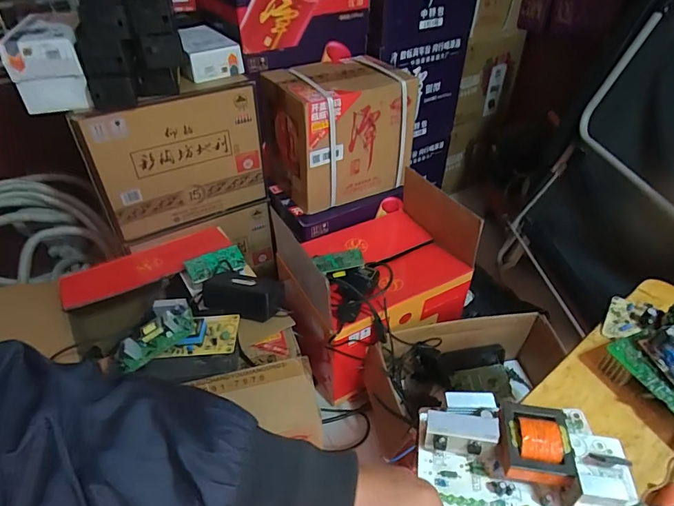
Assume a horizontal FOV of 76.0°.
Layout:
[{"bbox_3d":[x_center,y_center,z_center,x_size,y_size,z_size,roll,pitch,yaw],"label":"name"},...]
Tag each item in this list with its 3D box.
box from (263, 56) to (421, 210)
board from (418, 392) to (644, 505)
[{"bbox_3d":[0.004,-0.310,1.121,0.343,0.294,0.225,-16,44,-19],"label":"box"},{"bbox_3d":[0.154,0.158,0.344,0.169,0.045,0.098,6,41,7],"label":"board"}]

